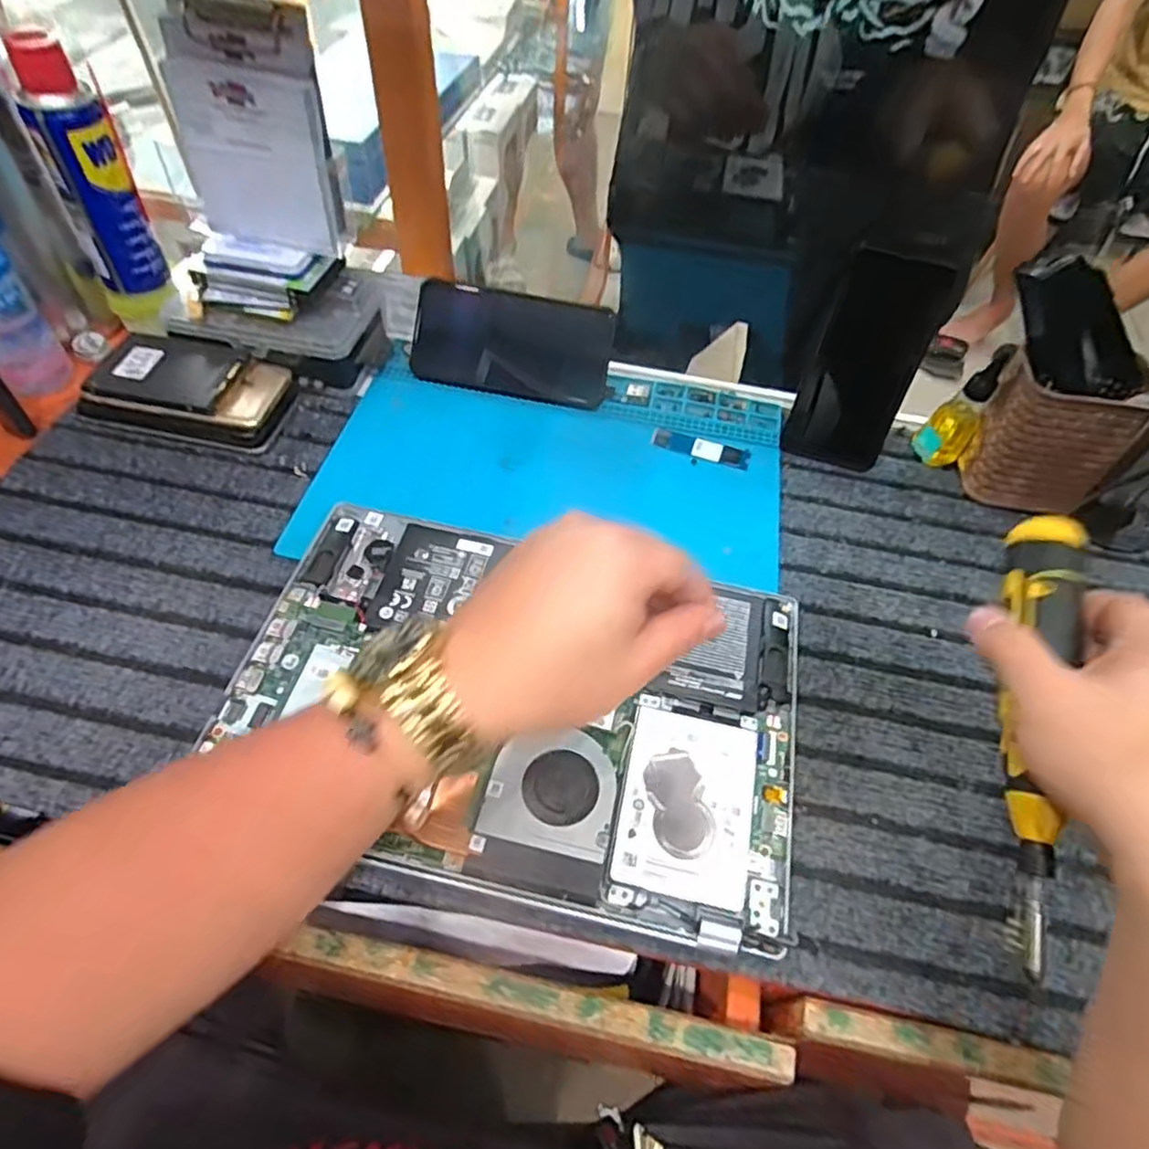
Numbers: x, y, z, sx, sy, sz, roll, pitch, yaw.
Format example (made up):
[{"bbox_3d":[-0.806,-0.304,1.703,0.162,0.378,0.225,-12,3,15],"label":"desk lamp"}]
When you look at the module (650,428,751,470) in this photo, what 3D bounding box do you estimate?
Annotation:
[{"bbox_3d":[0.101,-0.101,0.561,0.078,0.004,0.022,15,54,7],"label":"module"}]

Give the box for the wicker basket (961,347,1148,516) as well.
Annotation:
[{"bbox_3d":[0.348,-0.098,0.516,0.086,0.105,0.058,7,53,1],"label":"wicker basket"}]

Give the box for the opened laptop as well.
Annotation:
[{"bbox_3d":[-0.032,0.072,0.413,0.323,0.018,0.213,12,54,4],"label":"opened laptop"}]

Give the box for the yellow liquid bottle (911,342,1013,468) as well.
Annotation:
[{"bbox_3d":[0.301,-0.129,0.536,0.037,0.103,0.032,32,57,18],"label":"yellow liquid bottle"}]

